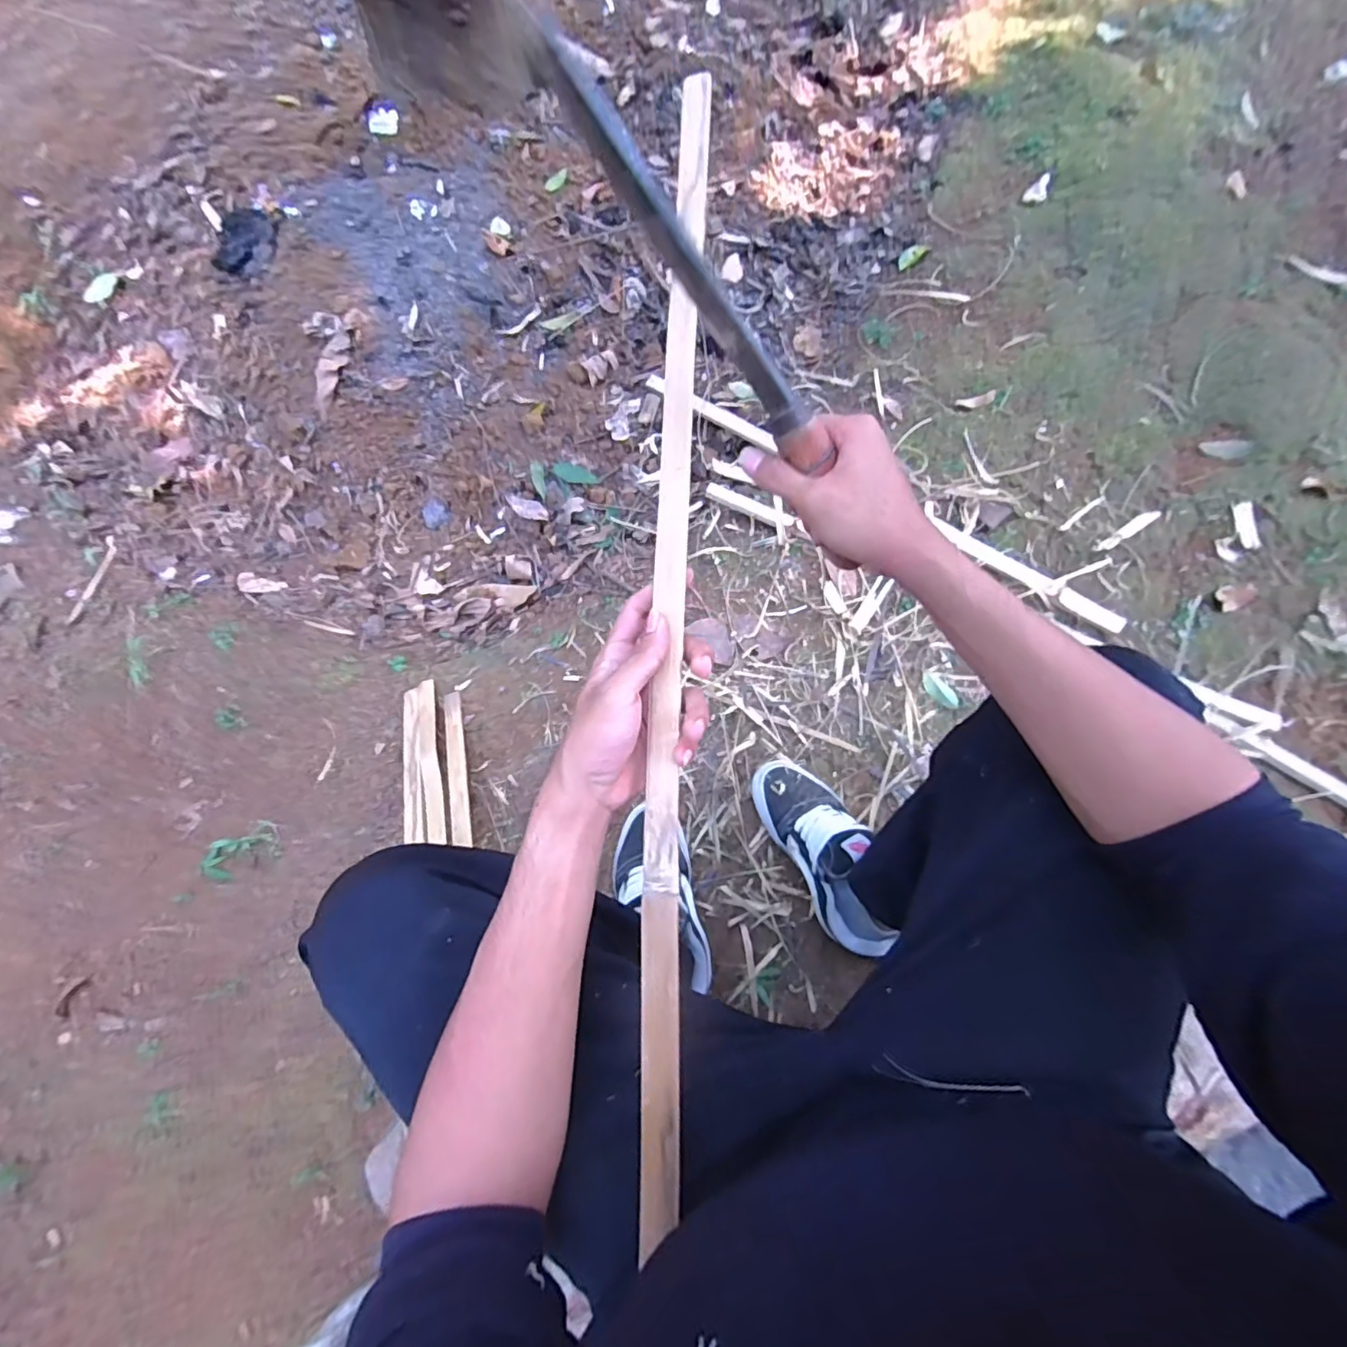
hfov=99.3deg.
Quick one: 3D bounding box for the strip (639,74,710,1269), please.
[{"bbox_3d":[-0.001,-0.040,0.380,0.025,0.014,0.764,2,85,1],"label":"strip"}]

